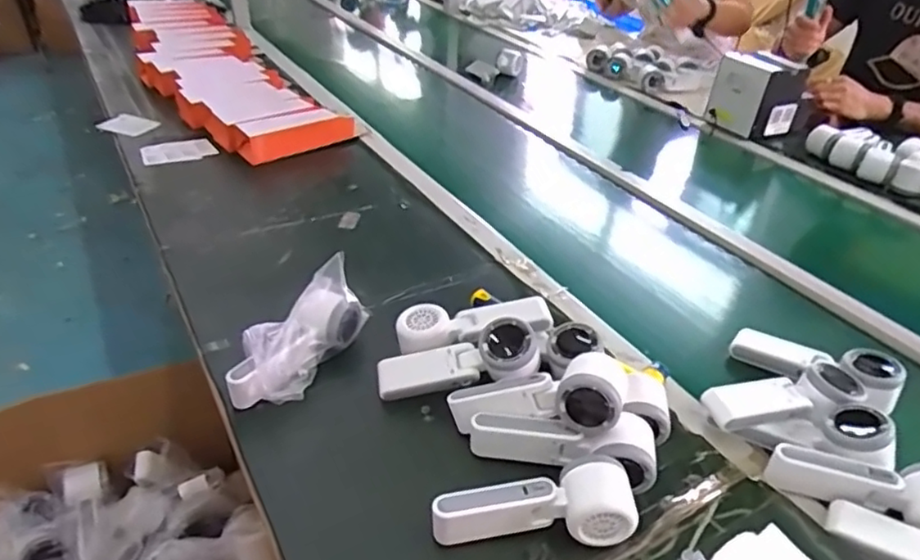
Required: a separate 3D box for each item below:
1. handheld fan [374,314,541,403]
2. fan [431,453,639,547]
[{"bbox_3d":[-0.002,0.087,0.648,0.170,0.046,0.061,-16,36,8],"label":"handheld fan"},{"bbox_3d":[0.060,0.191,0.530,0.164,0.049,0.061,-3,37,-6],"label":"fan"}]

